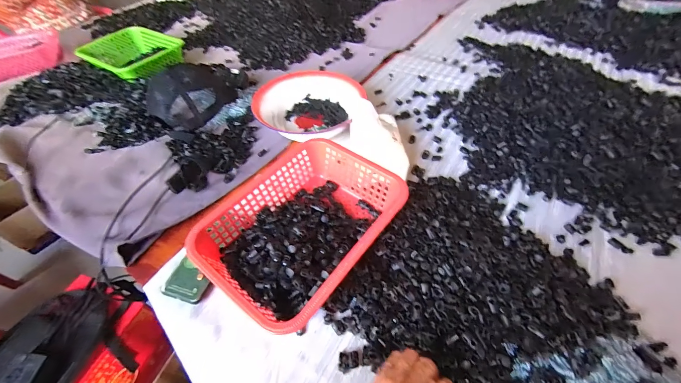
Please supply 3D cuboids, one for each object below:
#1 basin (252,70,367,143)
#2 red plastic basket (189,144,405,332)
[{"bbox_3d":[-0.069,-0.220,0.730,0.236,0.069,0.233,-2,51,3],"label":"basin"},{"bbox_3d":[-0.054,0.056,0.477,0.216,0.076,0.294,31,60,26],"label":"red plastic basket"}]

